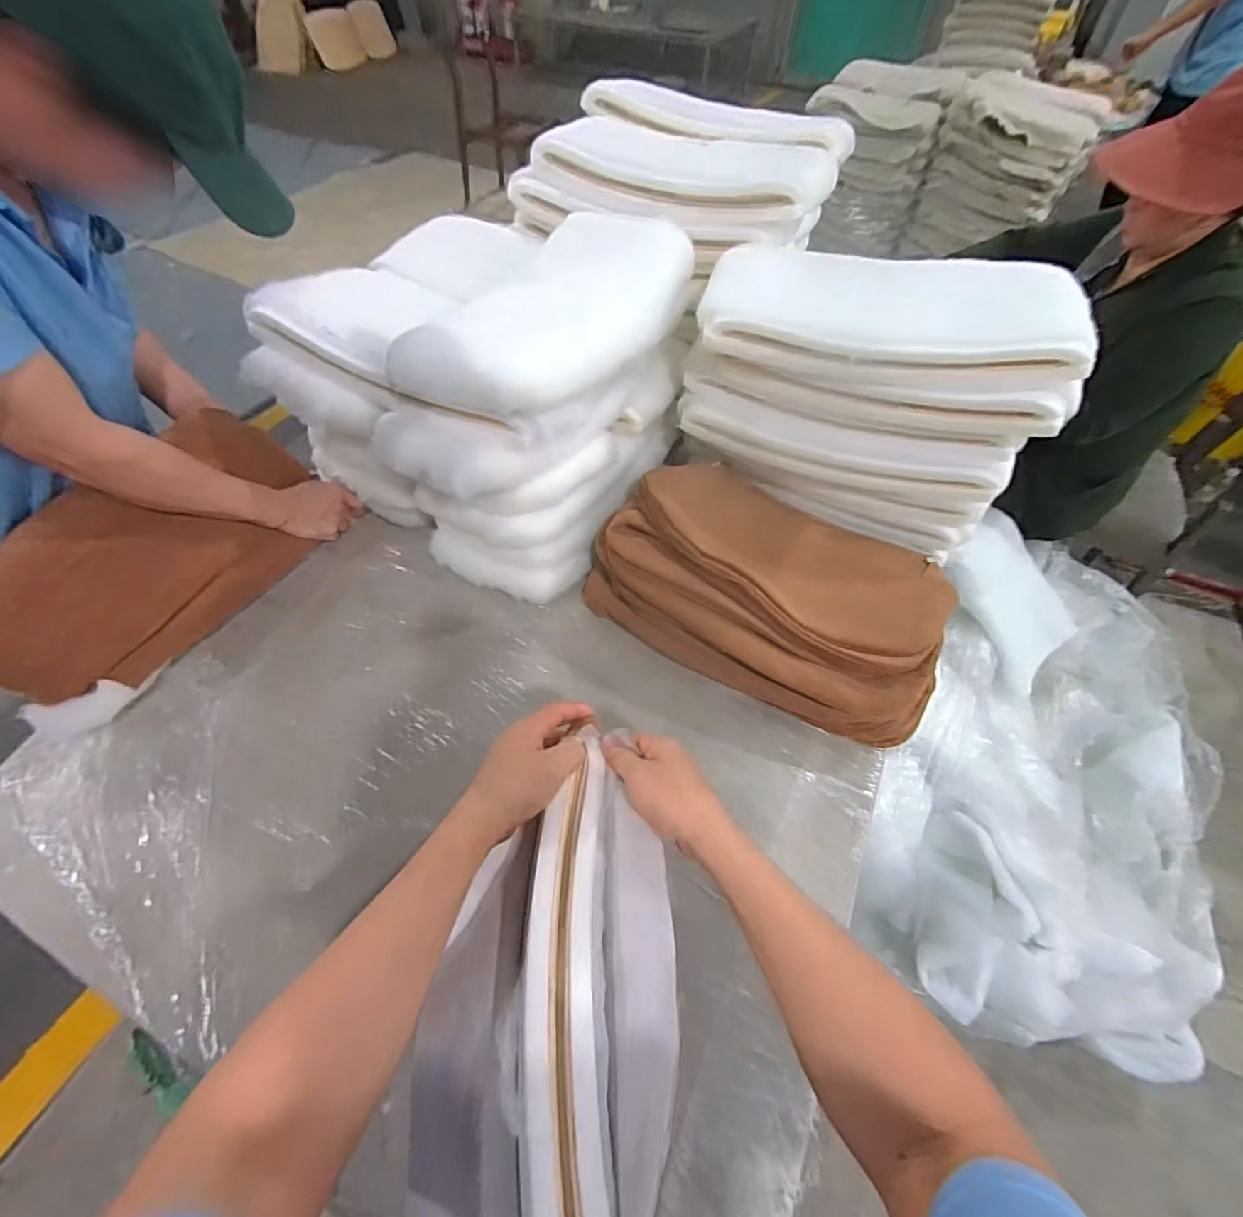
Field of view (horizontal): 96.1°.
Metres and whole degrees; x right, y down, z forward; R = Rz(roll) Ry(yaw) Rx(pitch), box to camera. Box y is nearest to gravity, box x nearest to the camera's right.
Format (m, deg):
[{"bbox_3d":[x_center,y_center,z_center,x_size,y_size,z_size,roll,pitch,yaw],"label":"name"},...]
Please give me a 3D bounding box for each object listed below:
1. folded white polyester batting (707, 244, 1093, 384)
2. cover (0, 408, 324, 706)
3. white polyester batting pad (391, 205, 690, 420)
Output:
[{"bbox_3d":[0.343,-0.399,0.737,0.459,0.080,0.221,13,55,8],"label":"folded white polyester batting"},{"bbox_3d":[-0.607,-0.079,0.755,0.096,0.229,0.439,24,57,15],"label":"cover"},{"bbox_3d":[-0.082,-0.383,0.736,0.223,0.077,0.432,24,57,15],"label":"white polyester batting pad"}]

